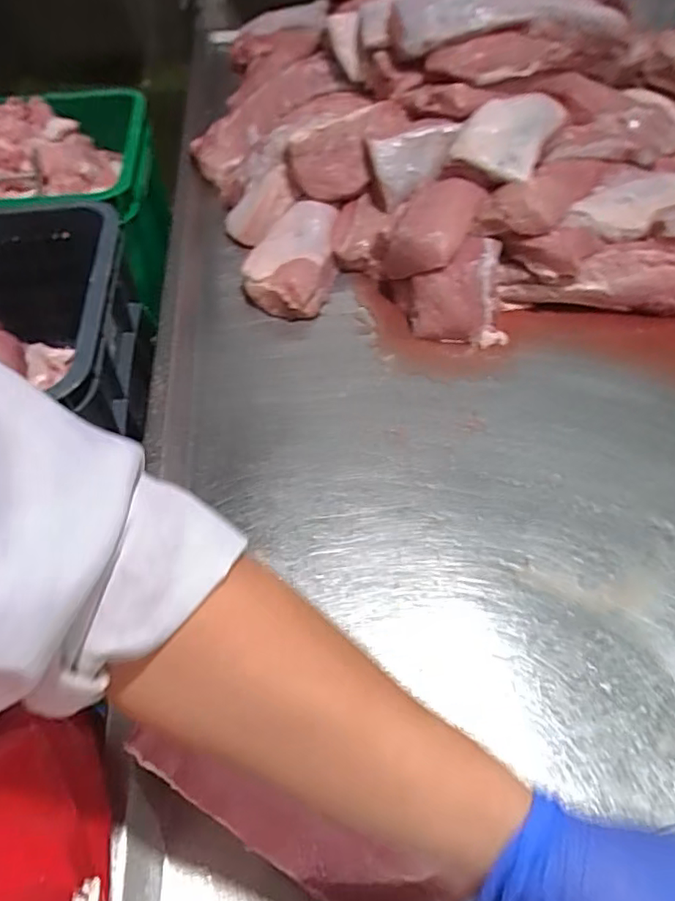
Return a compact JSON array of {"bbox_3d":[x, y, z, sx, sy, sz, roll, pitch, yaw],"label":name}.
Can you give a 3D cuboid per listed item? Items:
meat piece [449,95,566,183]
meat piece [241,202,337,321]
[{"bbox_3d":[0.257,-0.479,0.878,0.121,0.051,0.214,22,54,17],"label":"meat piece"},{"bbox_3d":[-0.072,-0.295,0.917,0.137,0.068,0.230,1,48,-1],"label":"meat piece"}]

